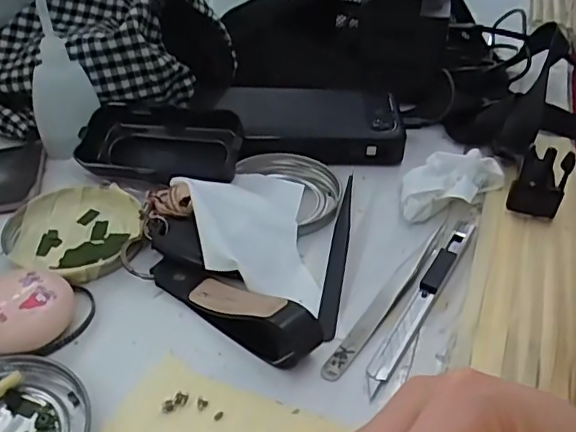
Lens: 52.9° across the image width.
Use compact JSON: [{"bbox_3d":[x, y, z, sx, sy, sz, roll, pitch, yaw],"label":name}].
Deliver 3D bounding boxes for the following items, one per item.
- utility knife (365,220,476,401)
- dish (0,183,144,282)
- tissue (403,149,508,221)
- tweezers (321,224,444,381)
[{"bbox_3d":[0.074,0.040,0.310,0.011,0.007,0.138,23,44,24],"label":"utility knife"},{"bbox_3d":[-0.123,0.007,0.345,0.081,0.015,0.072,20,43,21],"label":"dish"},{"bbox_3d":[0.103,-0.022,0.377,0.078,0.020,0.039,-21,44,-25],"label":"tissue"},{"bbox_3d":[0.053,0.042,0.304,0.009,0.013,0.114,26,45,27],"label":"tweezers"}]

